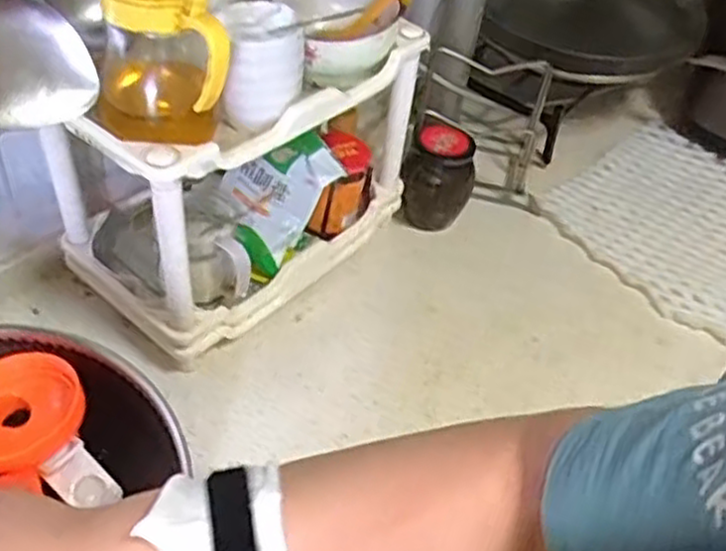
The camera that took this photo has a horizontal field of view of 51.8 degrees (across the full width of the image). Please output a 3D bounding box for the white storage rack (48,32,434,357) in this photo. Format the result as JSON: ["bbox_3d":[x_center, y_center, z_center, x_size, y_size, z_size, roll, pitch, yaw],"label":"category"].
[{"bbox_3d":[-0.115,-0.112,0.753,0.344,0.263,0.181,-36,60,-28],"label":"white storage rack"}]

